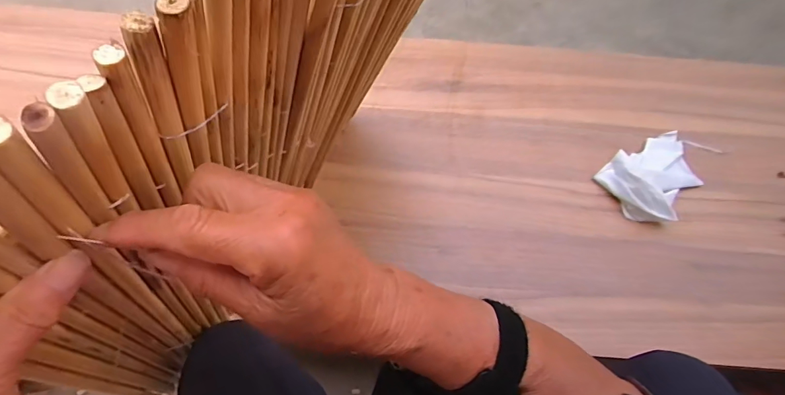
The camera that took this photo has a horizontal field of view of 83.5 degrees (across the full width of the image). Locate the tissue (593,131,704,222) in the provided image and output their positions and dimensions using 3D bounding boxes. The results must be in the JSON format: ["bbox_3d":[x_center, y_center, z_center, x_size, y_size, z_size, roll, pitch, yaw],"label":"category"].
[{"bbox_3d":[0.379,-0.037,0.635,0.151,0.050,0.112,-41,75,-18],"label":"tissue"}]

